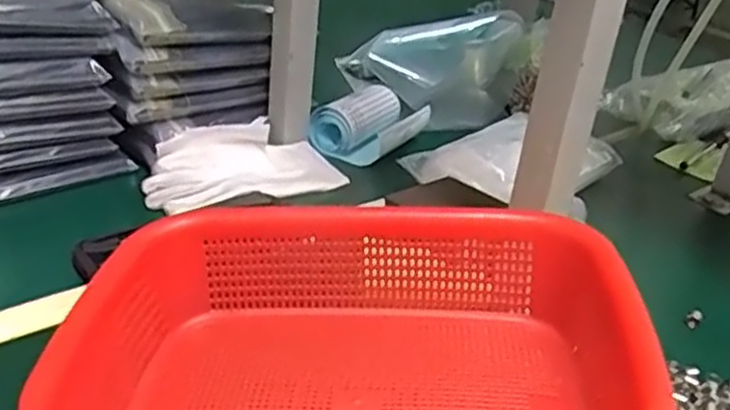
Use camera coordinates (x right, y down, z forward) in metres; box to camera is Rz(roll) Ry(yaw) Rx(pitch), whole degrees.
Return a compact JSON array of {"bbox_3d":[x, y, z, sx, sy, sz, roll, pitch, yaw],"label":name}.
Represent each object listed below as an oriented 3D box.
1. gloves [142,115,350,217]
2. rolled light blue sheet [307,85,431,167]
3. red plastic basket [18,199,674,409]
[{"bbox_3d":[-0.109,-0.037,0.665,0.174,0.039,0.085,-11,33,-29],"label":"gloves"},{"bbox_3d":[0.007,-0.080,0.755,0.073,0.042,0.110,29,36,34],"label":"rolled light blue sheet"},{"bbox_3d":[-0.010,0.082,0.395,0.275,0.109,0.208,7,29,1],"label":"red plastic basket"}]

